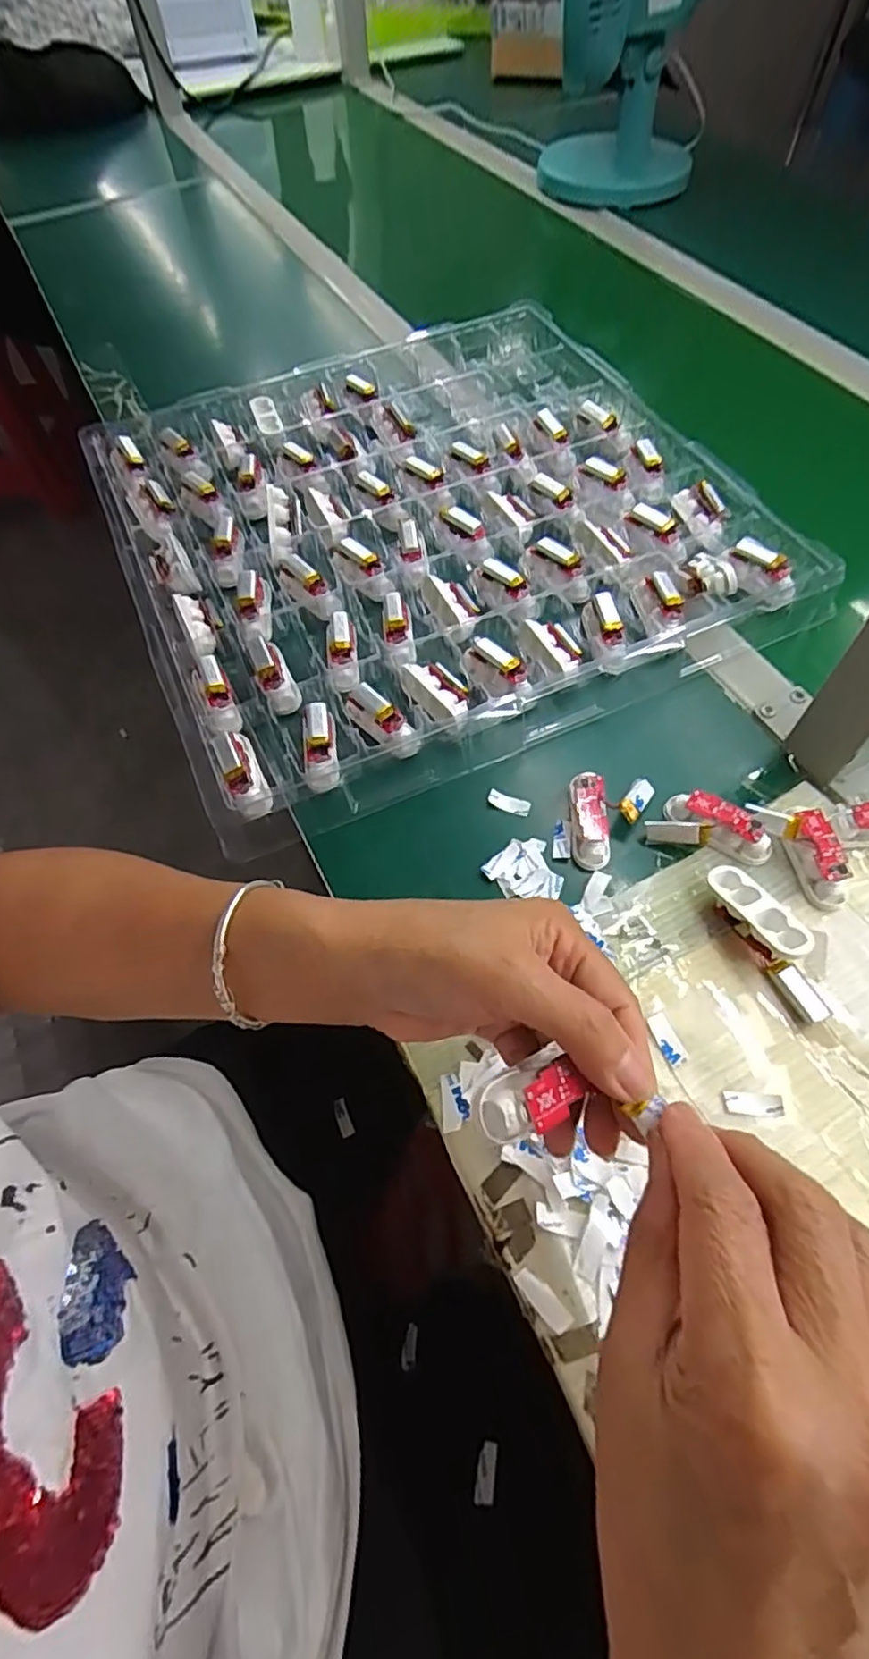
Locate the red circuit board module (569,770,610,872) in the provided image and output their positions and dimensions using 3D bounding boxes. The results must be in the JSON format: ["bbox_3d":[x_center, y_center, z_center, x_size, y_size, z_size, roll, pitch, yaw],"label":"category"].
[{"bbox_3d":[0.092,-0.006,0.383,0.020,0.020,0.056,-2,62,1],"label":"red circuit board module"}]

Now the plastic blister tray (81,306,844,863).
[{"bbox_3d":[-0.008,-0.253,0.519,0.456,0.037,0.452,-22,62,-10],"label":"plastic blister tray"}]

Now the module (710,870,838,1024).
[{"bbox_3d":[0.178,0.056,0.336,0.019,0.031,0.088,-24,63,-11],"label":"module"}]

